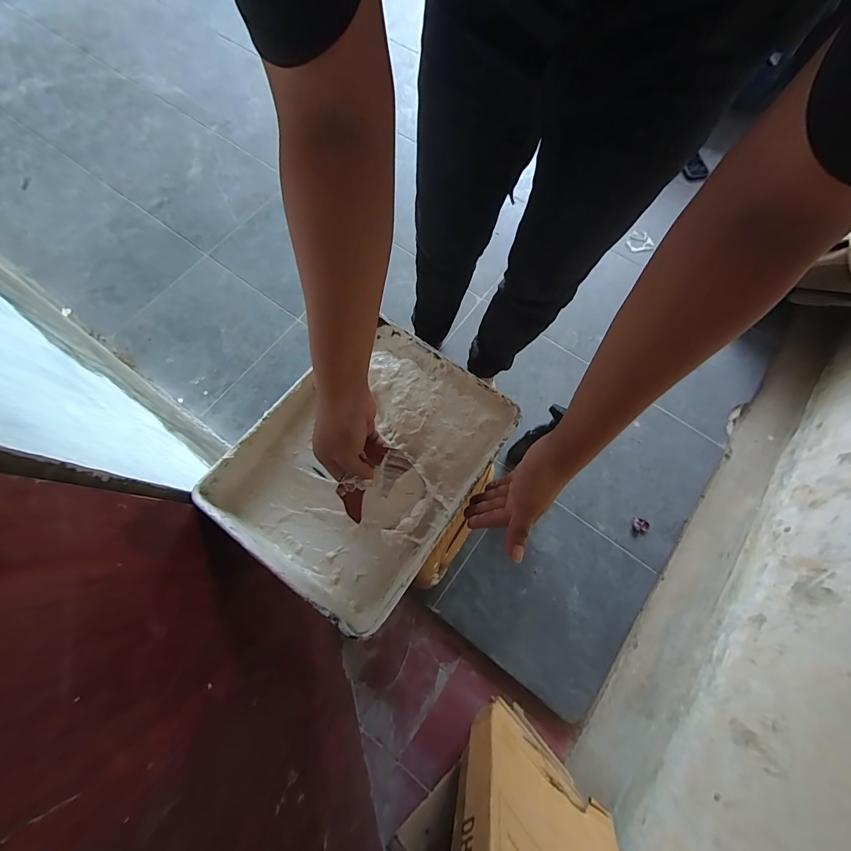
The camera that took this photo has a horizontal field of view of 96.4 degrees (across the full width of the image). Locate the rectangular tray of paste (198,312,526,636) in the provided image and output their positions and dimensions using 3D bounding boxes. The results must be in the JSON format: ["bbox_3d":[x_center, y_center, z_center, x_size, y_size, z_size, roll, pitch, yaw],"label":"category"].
[{"bbox_3d":[-0.079,0.040,0.518,0.278,0.082,0.348,35,78,11],"label":"rectangular tray of paste"}]

